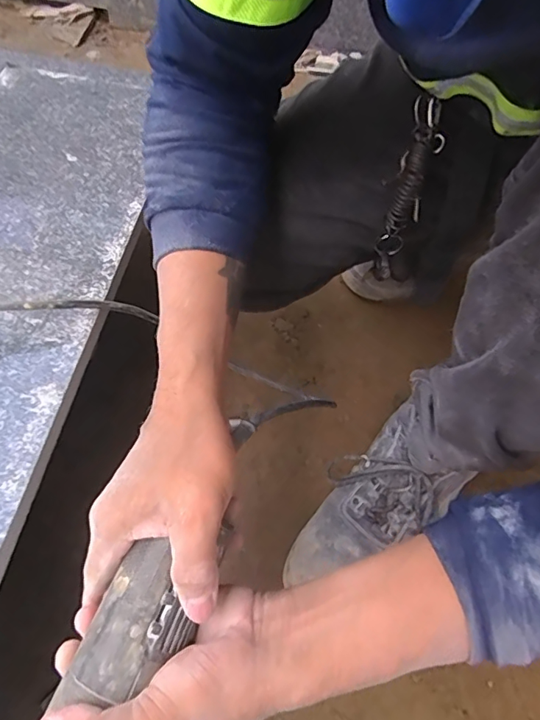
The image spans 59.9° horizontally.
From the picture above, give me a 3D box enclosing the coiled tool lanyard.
[{"bbox_3d":[0.120,-0.145,0.413,0.029,0.153,0.035,17,22,8],"label":"coiled tool lanyard"}]

